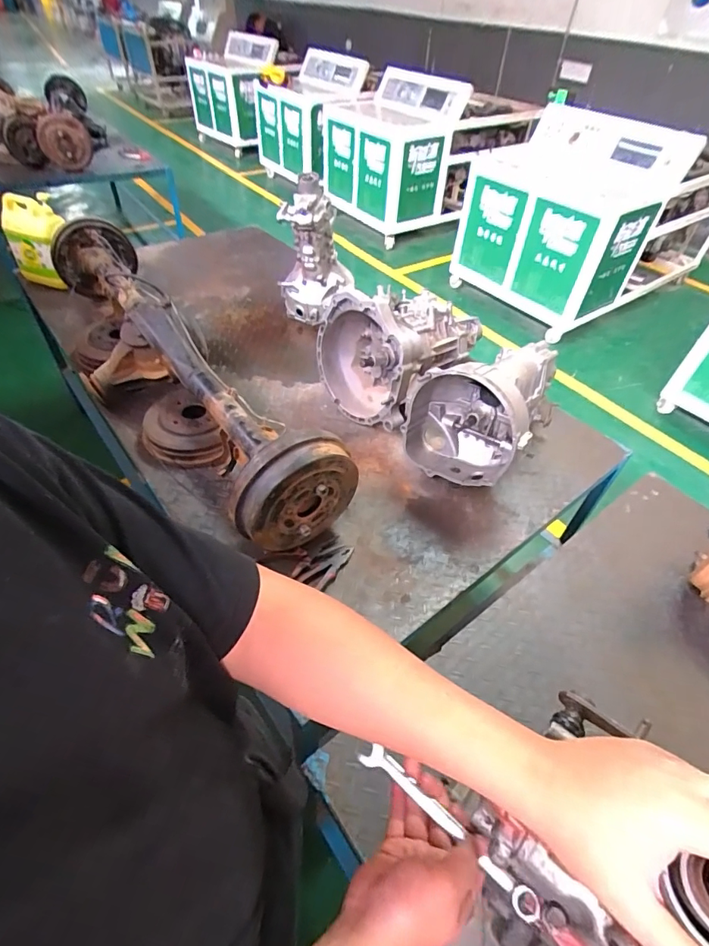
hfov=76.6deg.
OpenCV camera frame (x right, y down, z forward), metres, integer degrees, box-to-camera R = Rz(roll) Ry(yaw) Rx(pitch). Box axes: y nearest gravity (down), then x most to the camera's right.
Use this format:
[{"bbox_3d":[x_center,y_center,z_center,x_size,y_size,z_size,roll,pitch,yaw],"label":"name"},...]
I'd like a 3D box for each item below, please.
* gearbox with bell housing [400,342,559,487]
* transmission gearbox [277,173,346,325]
[{"bbox_3d":[0.312,-0.172,1.126,0.307,0.299,0.382,21,50,15],"label":"gearbox with bell housing"},{"bbox_3d":[-0.138,-0.718,1.522,0.227,0.442,0.174,-3,48,-6],"label":"transmission gearbox"}]

